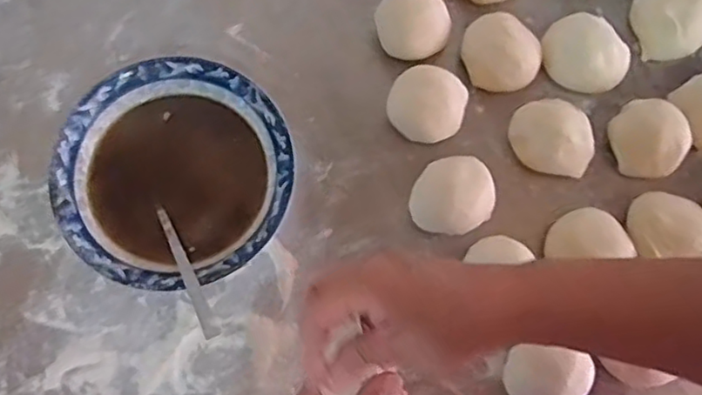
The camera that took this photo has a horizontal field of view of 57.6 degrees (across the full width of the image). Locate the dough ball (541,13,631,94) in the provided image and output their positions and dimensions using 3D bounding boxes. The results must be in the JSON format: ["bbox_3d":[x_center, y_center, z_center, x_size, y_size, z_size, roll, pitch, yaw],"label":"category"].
[{"bbox_3d":[0.205,-0.126,0.550,0.075,0.036,0.064,38,79,7],"label":"dough ball"}]

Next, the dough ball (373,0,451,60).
[{"bbox_3d":[0.053,-0.145,0.539,0.057,0.033,0.057,0,77,-1],"label":"dough ball"}]

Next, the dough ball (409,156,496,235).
[{"bbox_3d":[0.082,0.000,0.512,0.065,0.036,0.058,-3,77,-2],"label":"dough ball"}]

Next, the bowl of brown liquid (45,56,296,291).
[{"bbox_3d":[-0.133,-0.016,0.502,0.171,0.053,0.170,0,77,-1],"label":"bowl of brown liquid"}]

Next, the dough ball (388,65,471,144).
[{"bbox_3d":[0.063,-0.078,0.527,0.061,0.039,0.062,0,77,-1],"label":"dough ball"}]

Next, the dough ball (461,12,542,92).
[{"bbox_3d":[0.128,-0.123,0.542,0.069,0.037,0.064,0,77,-1],"label":"dough ball"}]

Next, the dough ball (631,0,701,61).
[{"bbox_3d":[0.289,-0.160,0.561,0.067,0.025,0.063,0,77,-1],"label":"dough ball"}]

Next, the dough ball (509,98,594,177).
[{"bbox_3d":[0.169,-0.052,0.531,0.068,0.036,0.063,0,77,-1],"label":"dough ball"}]

